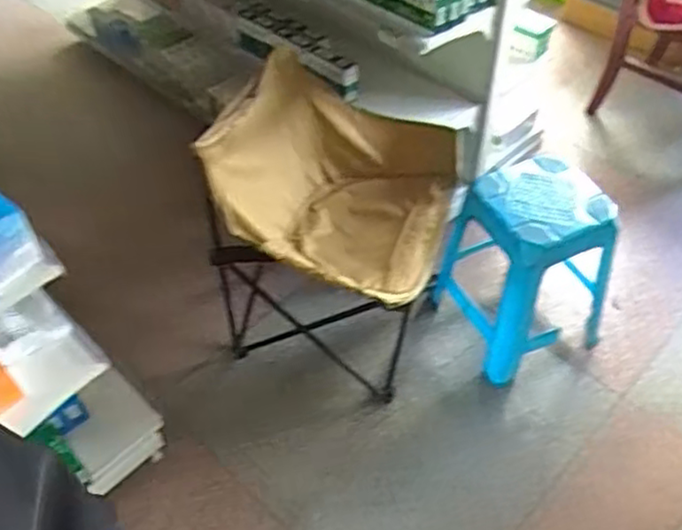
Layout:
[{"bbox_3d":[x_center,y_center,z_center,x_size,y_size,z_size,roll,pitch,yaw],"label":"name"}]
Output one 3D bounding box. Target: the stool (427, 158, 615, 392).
[{"bbox_3d":[0.436,-0.008,1.633,0.331,0.380,0.324,-20,50,-16],"label":"stool"}]

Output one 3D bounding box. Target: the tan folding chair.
[{"bbox_3d":[-0.023,-0.107,1.629,0.521,0.638,0.522,-1,48,2],"label":"tan folding chair"}]

